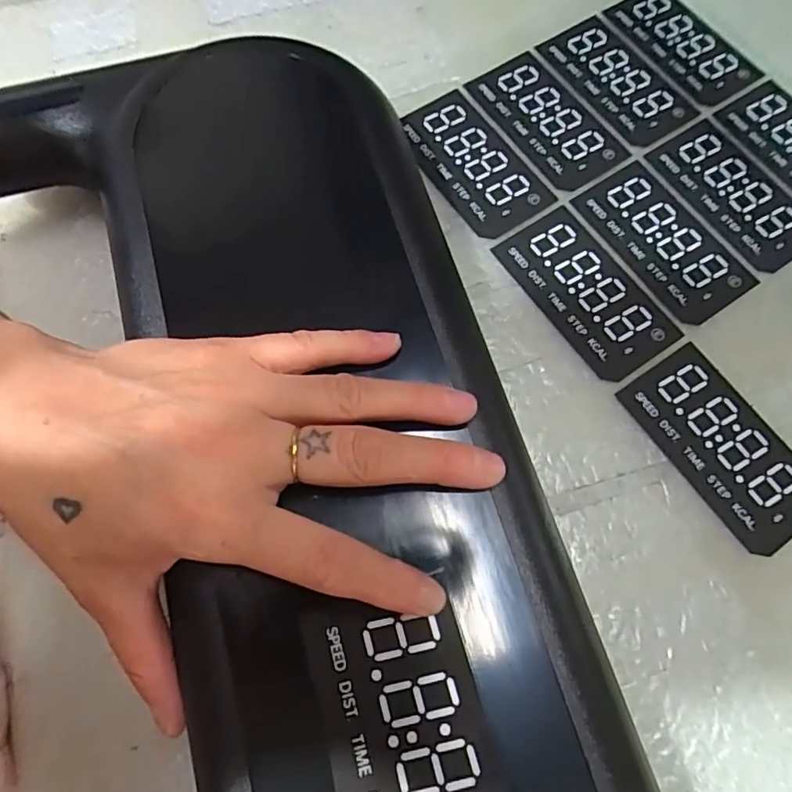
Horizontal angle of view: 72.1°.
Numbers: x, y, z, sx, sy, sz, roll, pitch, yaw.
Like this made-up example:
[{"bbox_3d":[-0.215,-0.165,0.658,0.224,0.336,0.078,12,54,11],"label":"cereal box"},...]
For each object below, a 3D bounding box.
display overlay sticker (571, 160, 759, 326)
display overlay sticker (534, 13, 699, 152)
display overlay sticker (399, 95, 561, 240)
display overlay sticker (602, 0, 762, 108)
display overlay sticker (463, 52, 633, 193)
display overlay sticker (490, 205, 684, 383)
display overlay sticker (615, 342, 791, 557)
[{"bbox_3d":[0.139,-0.081,0.282,0.049,0.004,0.091,-31,74,-10],"label":"display overlay sticker"},{"bbox_3d":[0.129,-0.185,0.319,0.047,0.004,0.091,-32,75,-10],"label":"display overlay sticker"},{"bbox_3d":[0.041,-0.128,0.297,0.048,0.004,0.091,-31,74,-10],"label":"display overlay sticker"},{"bbox_3d":[0.174,-0.214,0.331,0.049,0.004,0.093,-31,74,-10],"label":"display overlay sticker"},{"bbox_3d":[0.085,-0.156,0.308,0.049,0.004,0.091,-31,74,-9],"label":"display overlay sticker"},{"bbox_3d":[0.096,-0.053,0.272,0.048,0.004,0.091,-32,75,-10],"label":"display overlay sticker"},{"bbox_3d":[0.149,0.022,0.247,0.047,0.004,0.090,-33,75,-10],"label":"display overlay sticker"}]

